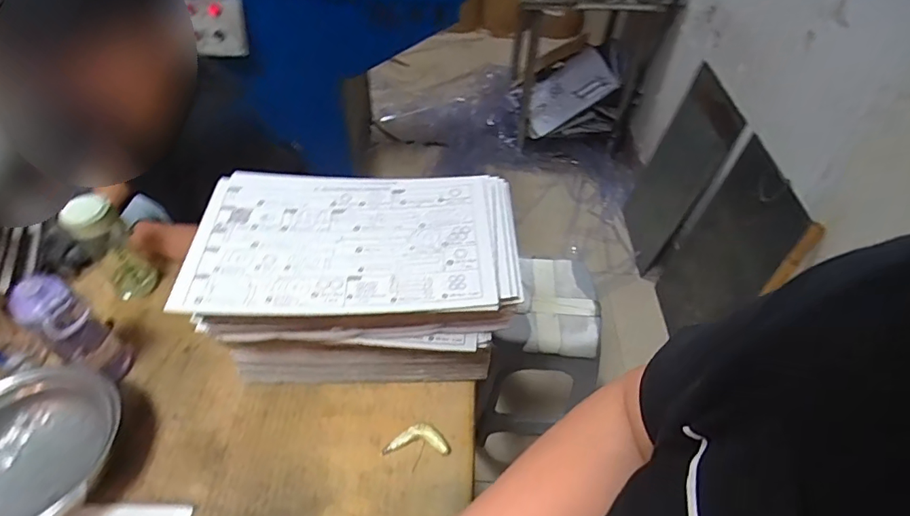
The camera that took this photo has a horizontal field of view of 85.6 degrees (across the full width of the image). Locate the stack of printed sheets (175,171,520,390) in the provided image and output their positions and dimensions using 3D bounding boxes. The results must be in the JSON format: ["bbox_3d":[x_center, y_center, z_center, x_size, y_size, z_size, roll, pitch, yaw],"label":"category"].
[{"bbox_3d":[-0.134,0.044,0.765,0.419,0.251,0.255,0,48,-2],"label":"stack of printed sheets"}]

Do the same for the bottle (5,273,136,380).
[{"bbox_3d":[-0.566,0.116,0.739,0.072,0.216,0.078,-31,56,-27],"label":"bottle"}]

